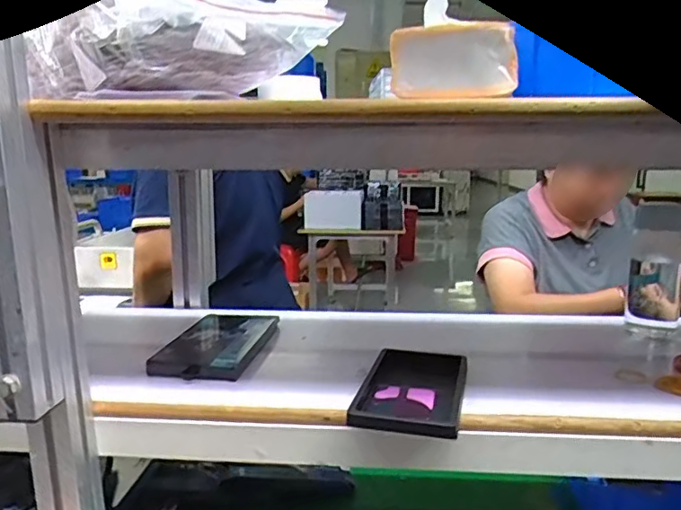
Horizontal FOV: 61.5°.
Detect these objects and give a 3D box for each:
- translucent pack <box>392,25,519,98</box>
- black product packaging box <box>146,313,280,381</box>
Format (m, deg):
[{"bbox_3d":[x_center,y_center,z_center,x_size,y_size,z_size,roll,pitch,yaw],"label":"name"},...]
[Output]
[{"bbox_3d":[0.086,-0.149,0.443,0.093,0.048,0.030,2,11,11],"label":"translucent pack"},{"bbox_3d":[-0.139,0.101,0.667,0.099,0.020,0.194,1,11,9],"label":"black product packaging box"}]

